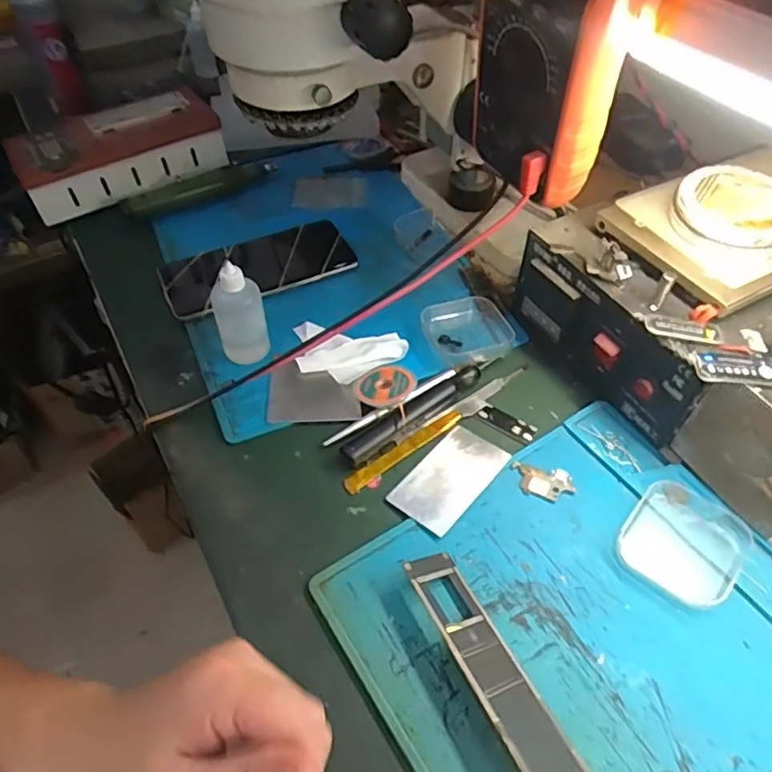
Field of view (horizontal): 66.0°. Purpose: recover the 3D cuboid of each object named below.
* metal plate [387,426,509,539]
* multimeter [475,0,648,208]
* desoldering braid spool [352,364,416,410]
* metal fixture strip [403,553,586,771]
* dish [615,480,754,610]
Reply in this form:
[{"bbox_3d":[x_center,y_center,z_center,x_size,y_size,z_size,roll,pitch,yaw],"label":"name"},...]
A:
[{"bbox_3d":[0.044,0.061,0.401,0.044,0.004,0.084,34,53,25],"label":"metal plate"},{"bbox_3d":[0.090,-0.188,0.310,0.055,0.169,0.088,-18,52,-14],"label":"multimeter"},{"bbox_3d":[0.000,-0.001,0.435,0.043,0.011,0.041,-1,50,1],"label":"desoldering braid spool"},{"bbox_3d":[0.066,0.162,0.296,0.032,0.015,0.180,-24,53,-18],"label":"metal fixture strip"},{"bbox_3d":[0.181,0.092,0.358,0.063,0.012,0.073,33,59,26],"label":"dish"}]

